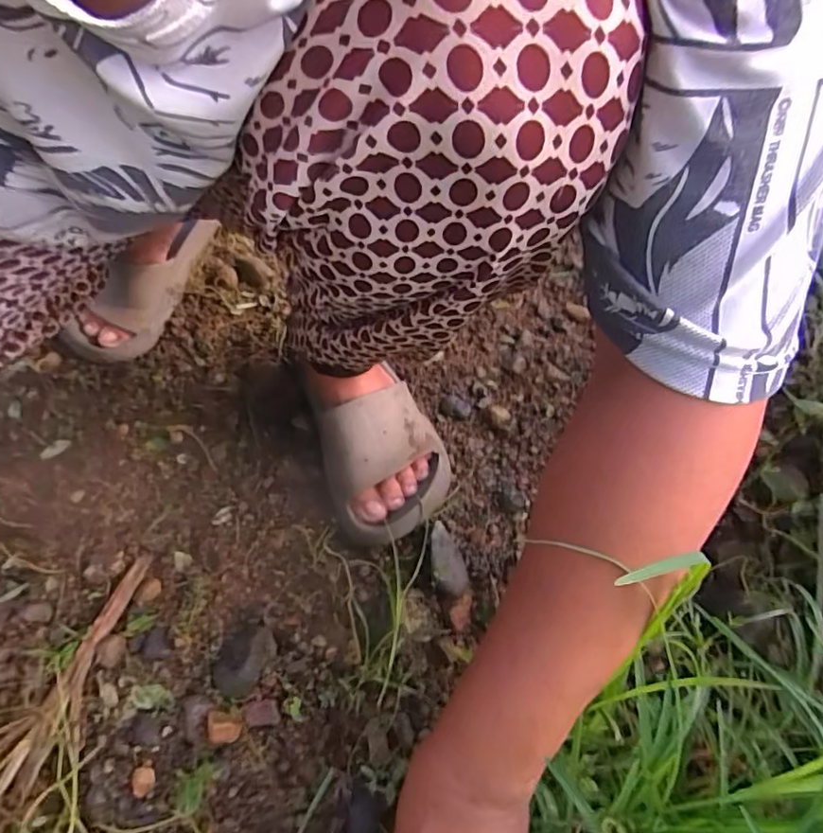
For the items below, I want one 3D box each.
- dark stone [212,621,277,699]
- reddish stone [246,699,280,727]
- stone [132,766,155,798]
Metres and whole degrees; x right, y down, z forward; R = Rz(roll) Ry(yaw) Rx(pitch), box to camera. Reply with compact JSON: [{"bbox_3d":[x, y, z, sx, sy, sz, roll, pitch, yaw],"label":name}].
[{"bbox_3d":[-0.133,0.187,0.437,0.041,0.016,0.054,22,60,15],"label":"dark stone"},{"bbox_3d":[-0.113,0.223,0.425,0.024,0.005,0.017,-8,57,-4],"label":"reddish stone"},{"bbox_3d":[-0.193,0.262,0.405,0.016,0.004,0.018,-9,57,-5],"label":"stone"}]

